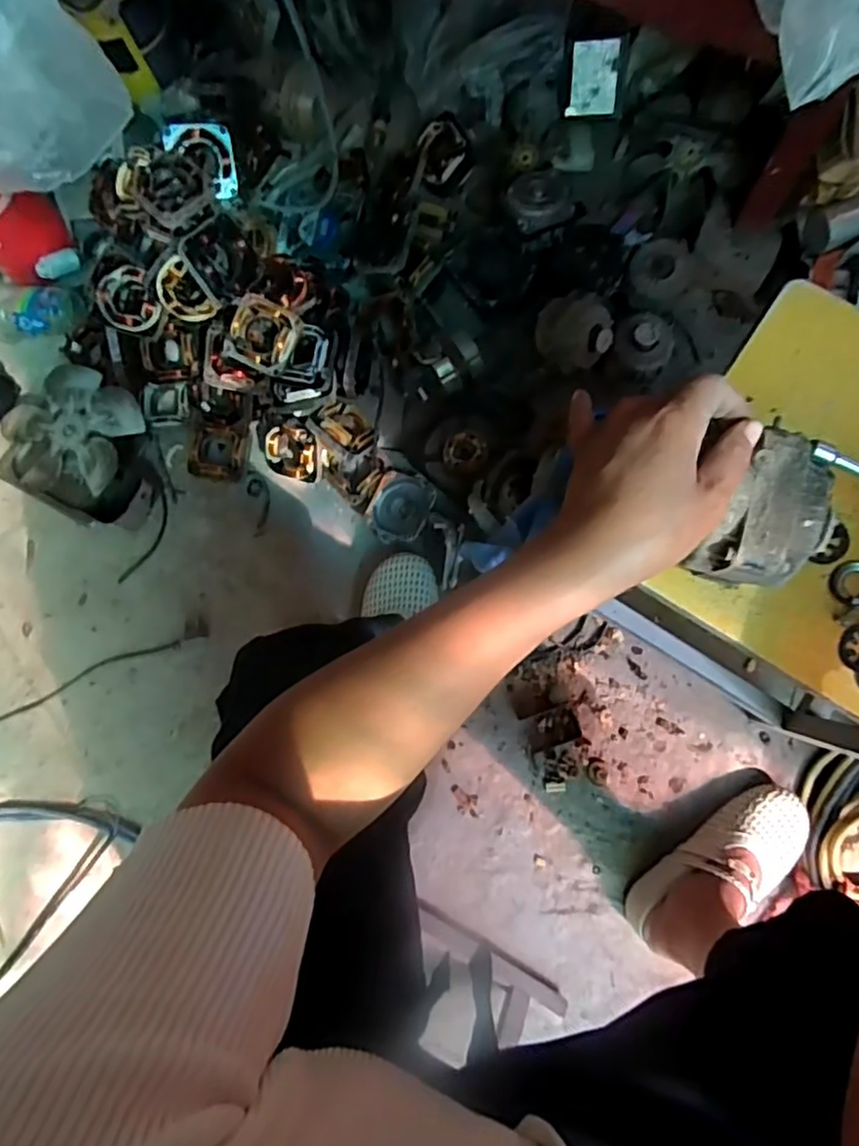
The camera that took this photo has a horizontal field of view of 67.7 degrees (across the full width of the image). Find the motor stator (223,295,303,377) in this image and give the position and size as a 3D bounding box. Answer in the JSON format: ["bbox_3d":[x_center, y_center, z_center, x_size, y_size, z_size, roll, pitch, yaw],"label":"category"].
[{"bbox_3d":[-0.207,-0.298,0.800,0.082,0.033,0.084,18,84,7],"label":"motor stator"}]

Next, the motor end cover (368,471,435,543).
[{"bbox_3d":[-0.036,-0.090,0.875,0.087,0.045,0.098,25,85,6],"label":"motor end cover"}]

